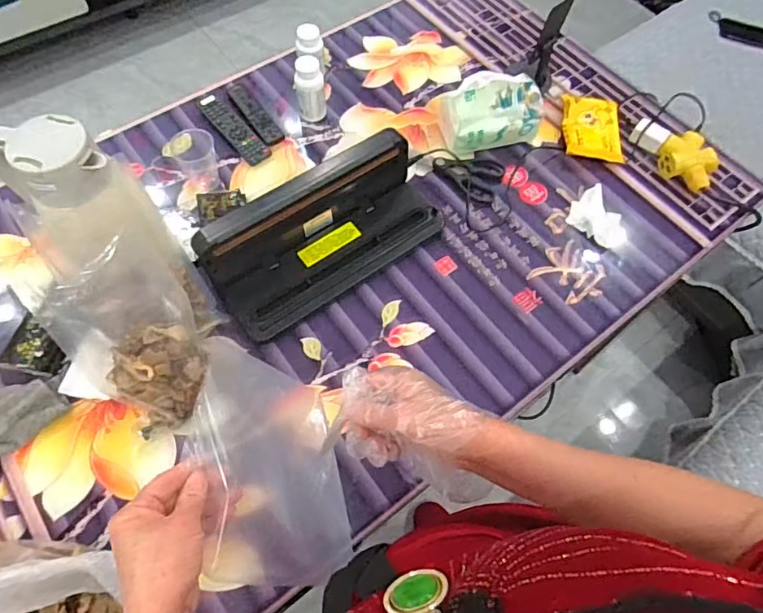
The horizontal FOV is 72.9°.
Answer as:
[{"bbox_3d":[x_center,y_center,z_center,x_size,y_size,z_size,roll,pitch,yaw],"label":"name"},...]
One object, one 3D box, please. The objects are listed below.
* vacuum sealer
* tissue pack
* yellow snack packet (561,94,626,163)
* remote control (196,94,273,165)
[{"bbox_3d":[-0.089,-0.125,0.777,0.360,0.101,0.190,-34,70,-16],"label":"vacuum sealer"},{"bbox_3d":[0.191,-0.332,0.881,0.179,0.104,0.080,-10,65,-6],"label":"tissue pack"},{"bbox_3d":[0.373,-0.317,0.919,0.095,0.030,0.143,3,64,0],"label":"yellow snack packet"},{"bbox_3d":[-0.266,-0.317,0.915,0.044,0.015,0.179,-38,71,-18],"label":"remote control"}]

